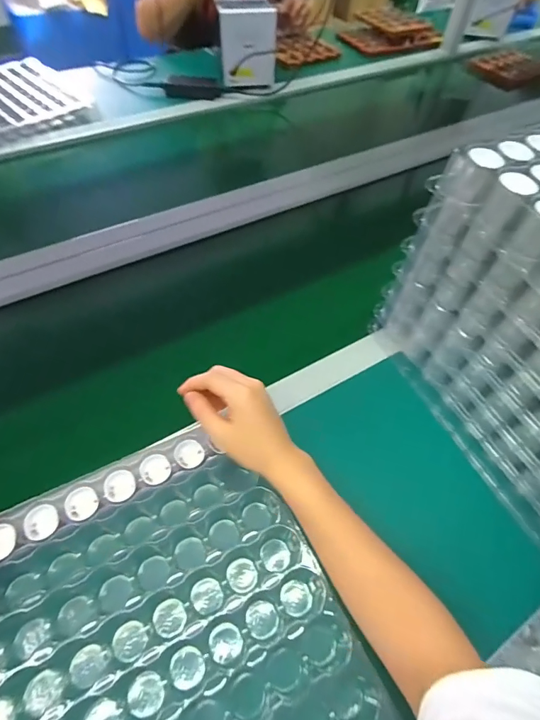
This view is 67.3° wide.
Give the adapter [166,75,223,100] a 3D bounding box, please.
[{"bbox_3d":[-0.183,-0.655,0.975,0.137,0.033,0.050,-3,55,-7],"label":"adapter"}]

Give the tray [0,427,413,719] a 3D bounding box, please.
[{"bbox_3d":[-0.094,0.244,0.331,0.300,0.051,0.318,-24,60,-20],"label":"tray"}]

